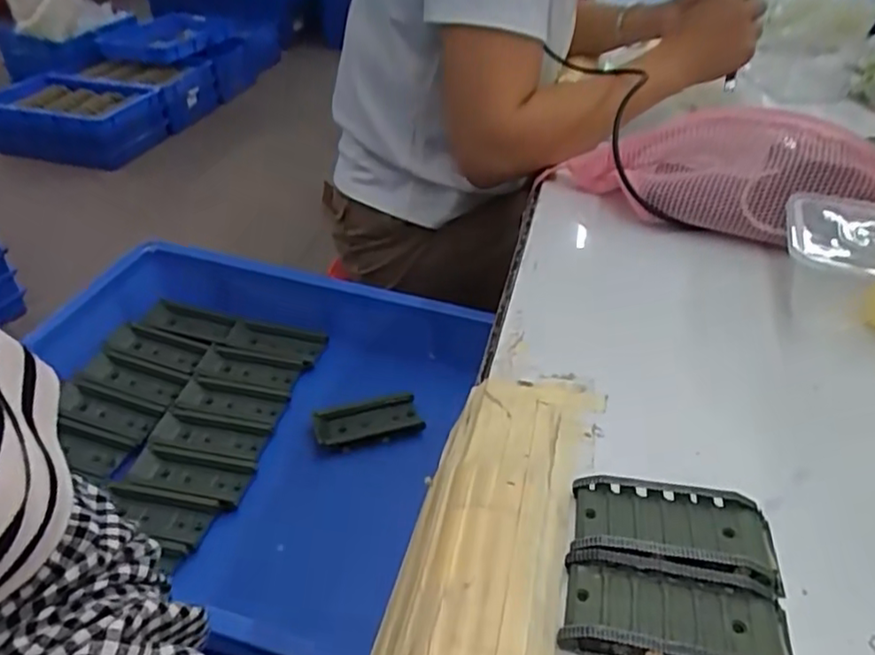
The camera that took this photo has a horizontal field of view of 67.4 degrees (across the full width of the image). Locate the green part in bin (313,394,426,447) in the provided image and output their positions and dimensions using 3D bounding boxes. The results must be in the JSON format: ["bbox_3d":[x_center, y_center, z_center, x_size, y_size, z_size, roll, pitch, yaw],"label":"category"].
[{"bbox_3d":[-0.066,0.086,0.611,0.095,0.018,0.038,-9,39,-14],"label":"green part in bin"}]

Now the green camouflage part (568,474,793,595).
[{"bbox_3d":[0.117,0.098,0.322,0.095,0.015,0.046,7,38,10],"label":"green camouflage part"}]

